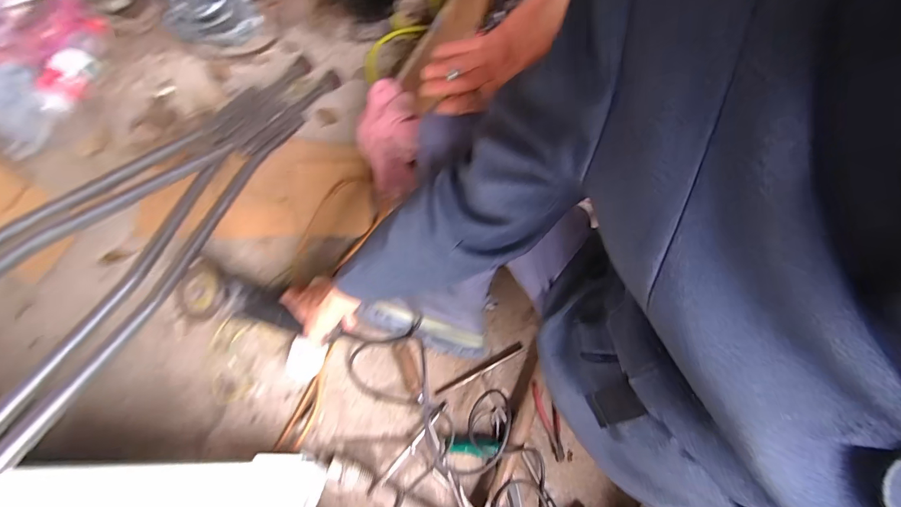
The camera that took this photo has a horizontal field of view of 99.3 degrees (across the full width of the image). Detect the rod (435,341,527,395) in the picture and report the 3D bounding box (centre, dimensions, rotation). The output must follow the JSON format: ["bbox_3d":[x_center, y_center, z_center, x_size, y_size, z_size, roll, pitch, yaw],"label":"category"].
[{"bbox_3d":[0.053,0.210,0.690,0.176,0.011,0.016,-29,80,-5],"label":"rod"}]

